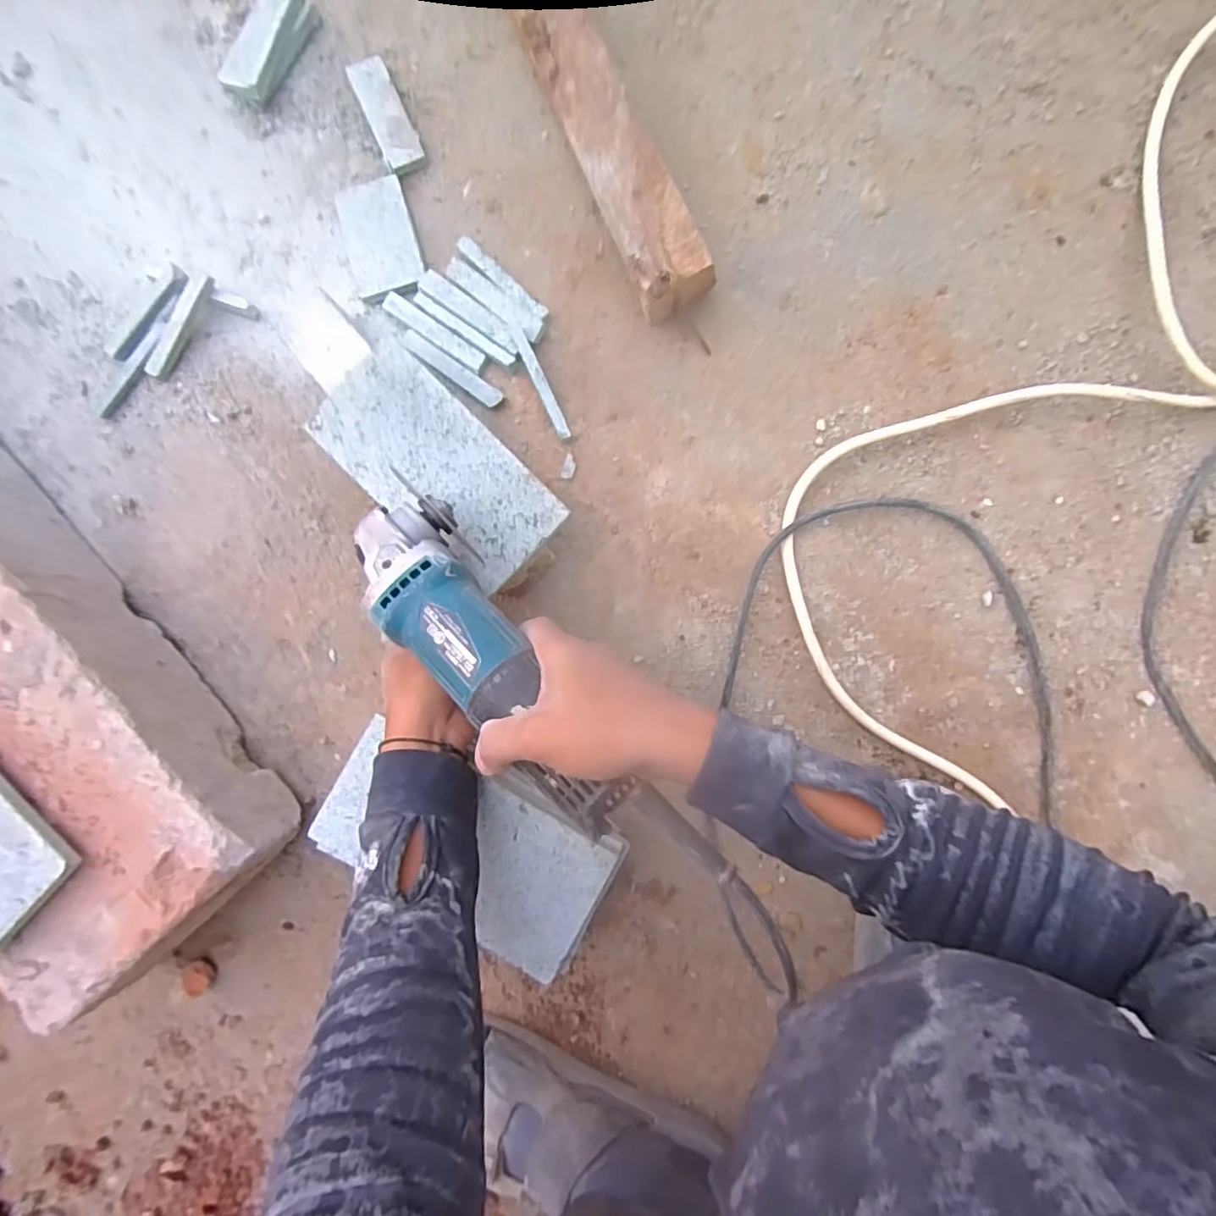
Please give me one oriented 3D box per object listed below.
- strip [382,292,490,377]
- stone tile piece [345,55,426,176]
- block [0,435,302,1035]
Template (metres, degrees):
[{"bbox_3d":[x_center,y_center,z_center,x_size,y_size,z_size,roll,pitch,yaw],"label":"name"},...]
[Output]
[{"bbox_3d":[-0.148,-0.233,0.514,0.103,0.010,0.017,35,91,5],"label":"strip"},{"bbox_3d":[-0.191,-0.425,0.523,0.033,0.016,0.099,-25,86,4],"label":"stone tile piece"},{"bbox_3d":[-0.515,0.025,0.491,0.194,0.108,0.587,-42,85,3],"label":"block"}]

